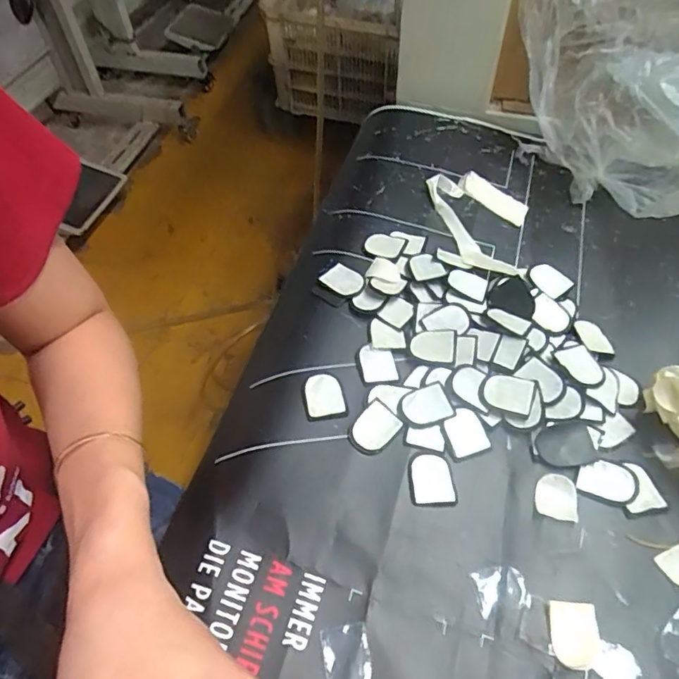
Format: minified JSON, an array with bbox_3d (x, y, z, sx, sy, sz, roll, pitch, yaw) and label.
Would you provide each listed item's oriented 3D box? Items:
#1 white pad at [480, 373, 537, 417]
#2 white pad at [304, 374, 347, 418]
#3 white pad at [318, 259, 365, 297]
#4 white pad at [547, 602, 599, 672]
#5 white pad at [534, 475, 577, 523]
[{"bbox_3d":[0.111,0.034,0.346,0.033,0.004,0.026,19,56,14],"label":"white pad"},{"bbox_3d":[-0.011,0.038,0.352,0.025,0.004,0.030,-10,54,-6],"label":"white pad"},{"bbox_3d":[0.002,-0.046,0.407,0.035,0.007,0.026,31,60,21],"label":"white pad"},{"bbox_3d":[0.121,0.152,0.270,0.023,0.004,0.029,6,54,5],"label":"white pad"},{"bbox_3d":[0.129,0.093,0.312,0.023,0.006,0.026,16,56,12],"label":"white pad"}]

